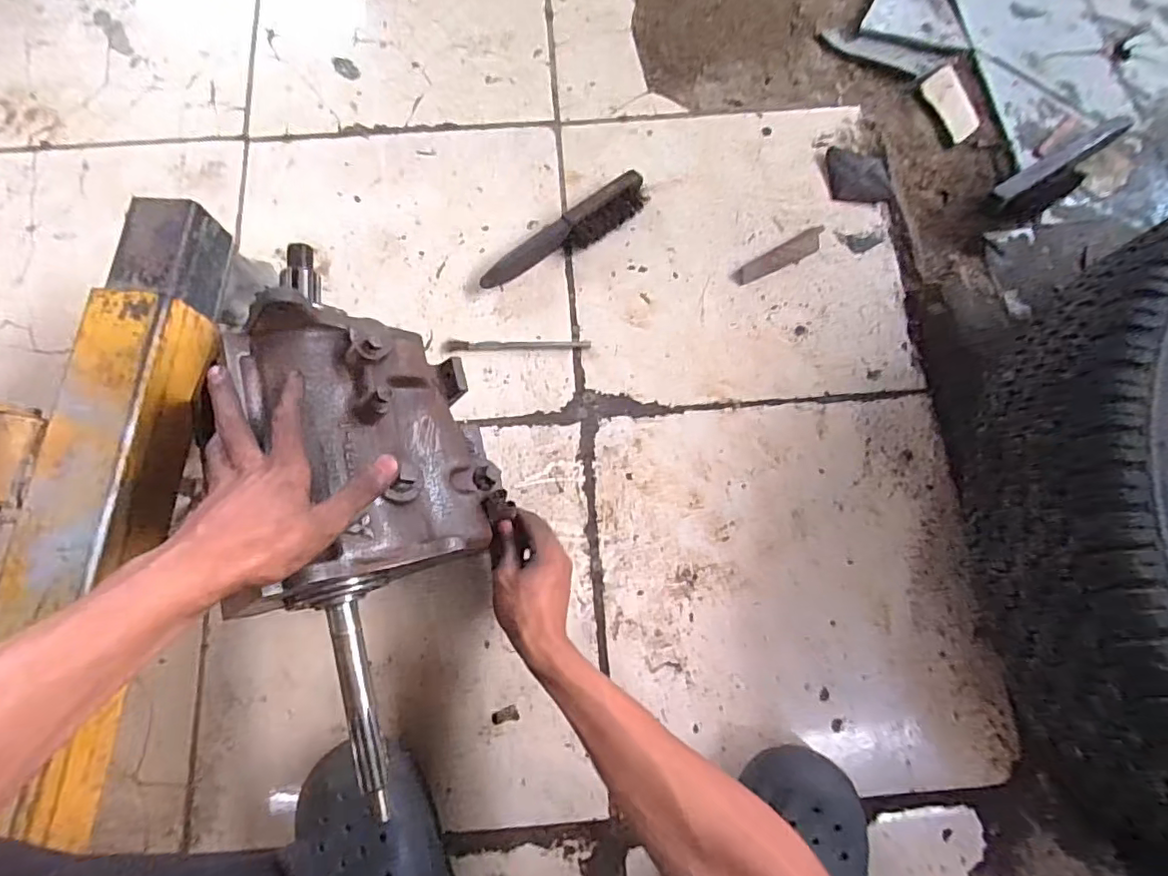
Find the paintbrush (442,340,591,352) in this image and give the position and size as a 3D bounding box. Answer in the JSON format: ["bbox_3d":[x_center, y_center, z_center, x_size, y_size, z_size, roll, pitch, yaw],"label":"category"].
[{"bbox_3d":[-0.078,-0.109,0.654,0.170,0.007,0.012,-1,76,-1],"label":"paintbrush"}]

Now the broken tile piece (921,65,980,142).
[{"bbox_3d":[0.486,-0.440,0.741,0.045,0.016,0.106,-18,77,-5],"label":"broken tile piece"}]

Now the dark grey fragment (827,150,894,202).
[{"bbox_3d":[0.347,-0.331,0.706,0.076,0.013,0.063,4,76,0],"label":"dark grey fragment"}]

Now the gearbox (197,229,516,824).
[{"bbox_3d":[-0.153,0.057,0.446,0.152,0.164,0.386,-17,77,-5],"label":"gearbox"}]

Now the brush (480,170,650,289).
[{"bbox_3d":[-0.021,-0.245,0.675,0.233,0.034,0.046,-34,79,-9],"label":"brush"}]

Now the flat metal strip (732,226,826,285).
[{"bbox_3d":[0.240,-0.220,0.682,0.130,0.005,0.029,-30,78,-8],"label":"flat metal strip"}]

